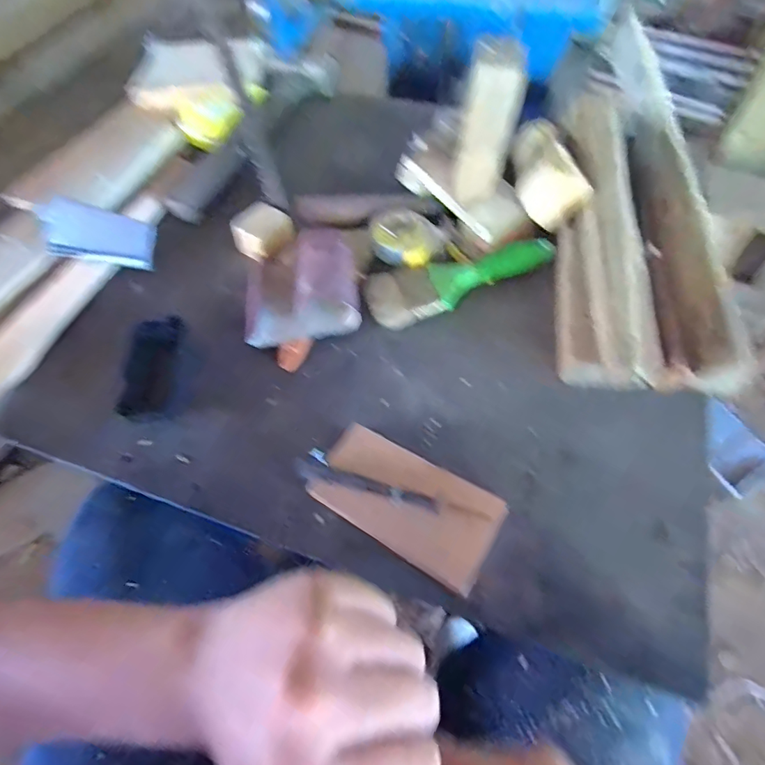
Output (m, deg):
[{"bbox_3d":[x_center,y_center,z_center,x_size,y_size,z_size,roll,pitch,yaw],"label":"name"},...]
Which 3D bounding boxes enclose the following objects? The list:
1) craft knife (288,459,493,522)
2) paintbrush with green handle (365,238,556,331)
[{"bbox_3d":[0.002,0.079,0.342,0.146,0.013,0.013,13,58,11],"label":"craft knife"},{"bbox_3d":[0.079,-0.107,0.467,0.191,0.026,0.063,-18,57,-9],"label":"paintbrush with green handle"}]

